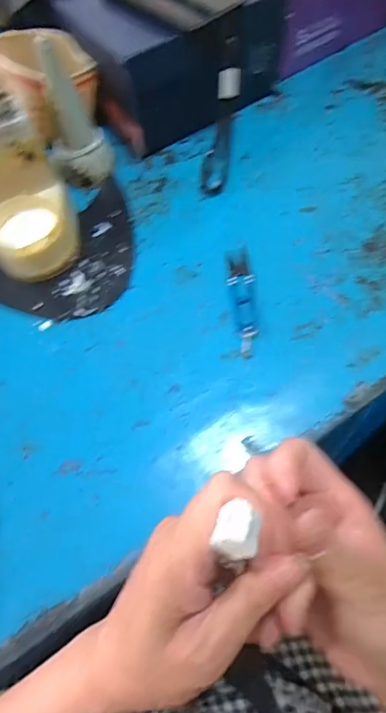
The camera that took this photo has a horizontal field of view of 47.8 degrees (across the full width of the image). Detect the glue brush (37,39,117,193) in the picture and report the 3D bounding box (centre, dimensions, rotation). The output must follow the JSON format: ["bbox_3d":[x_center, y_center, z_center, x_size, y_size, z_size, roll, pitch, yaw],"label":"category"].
[{"bbox_3d":[-0.131,-0.251,0.467,0.067,0.131,0.053,-18,63,-5],"label":"glue brush"}]

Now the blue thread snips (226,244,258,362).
[{"bbox_3d":[0.050,-0.057,0.426,0.023,0.007,0.123,-5,63,1],"label":"blue thread snips"}]

